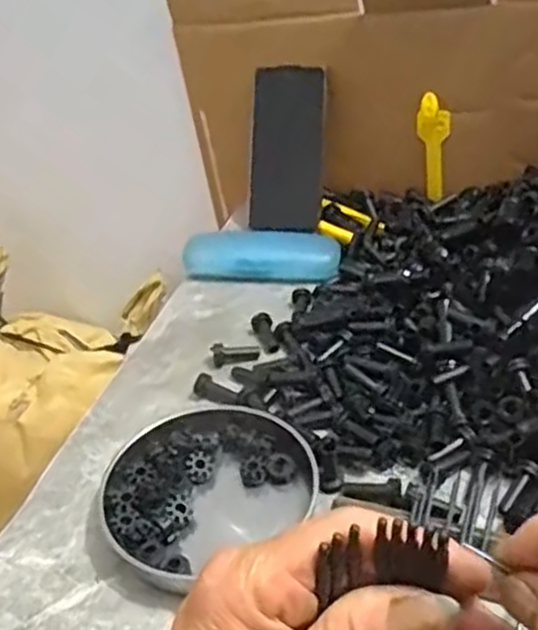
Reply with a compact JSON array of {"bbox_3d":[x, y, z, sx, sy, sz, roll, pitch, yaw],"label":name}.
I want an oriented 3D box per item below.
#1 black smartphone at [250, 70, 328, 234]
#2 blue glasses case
[{"bbox_3d":[0.016,-0.167,0.770,0.072,0.161,0.008,10,14,20],"label":"black smartphone"},{"bbox_3d":[-0.008,-0.057,0.716,0.147,0.030,0.044,1,38,10],"label":"blue glasses case"}]

